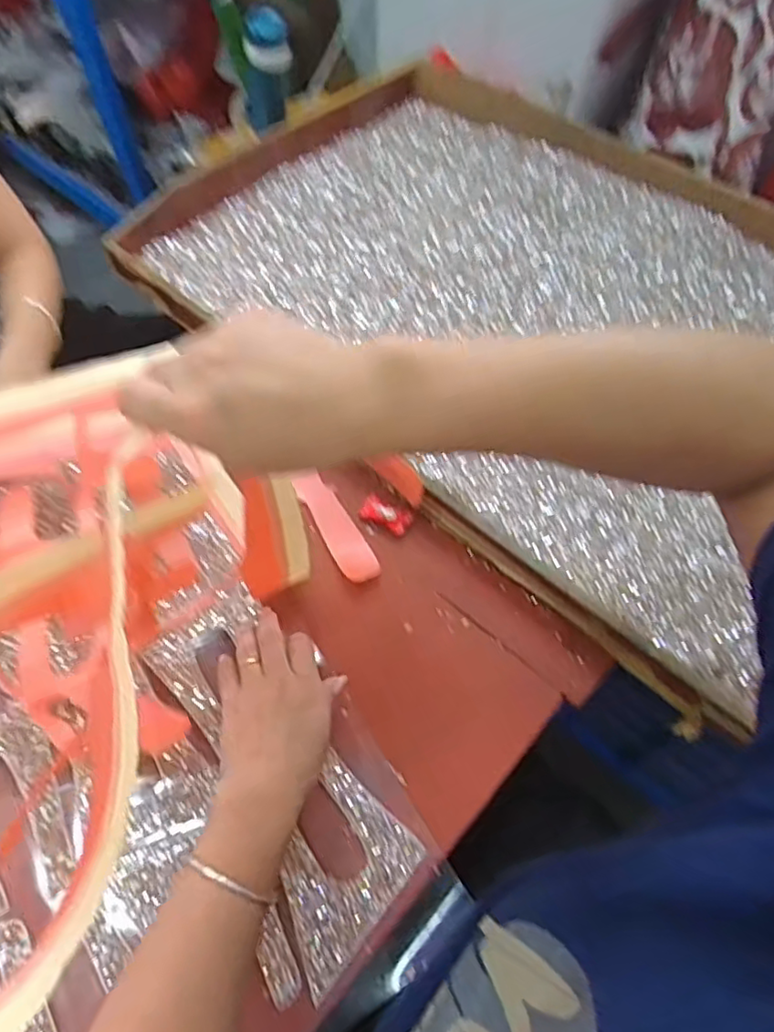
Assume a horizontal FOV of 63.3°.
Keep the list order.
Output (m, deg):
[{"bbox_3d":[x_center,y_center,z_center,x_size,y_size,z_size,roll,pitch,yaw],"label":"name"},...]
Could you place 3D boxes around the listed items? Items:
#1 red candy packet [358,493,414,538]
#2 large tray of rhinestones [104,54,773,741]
[{"bbox_3d":[-0.001,-0.003,0.625,0.052,0.014,0.030,31,63,16],"label":"red candy packet"},{"bbox_3d":[0.164,-0.291,0.769,0.873,0.053,0.638,38,66,19],"label":"large tray of rhinestones"}]

